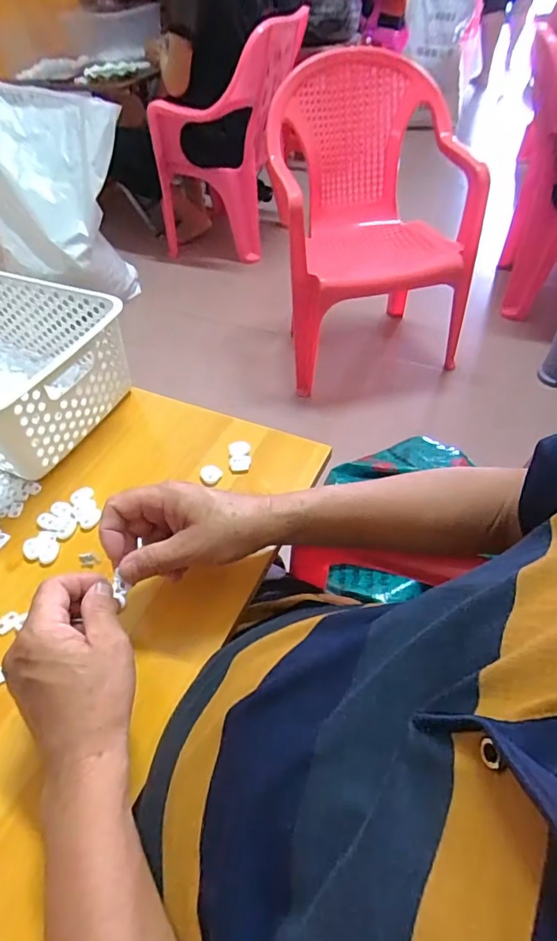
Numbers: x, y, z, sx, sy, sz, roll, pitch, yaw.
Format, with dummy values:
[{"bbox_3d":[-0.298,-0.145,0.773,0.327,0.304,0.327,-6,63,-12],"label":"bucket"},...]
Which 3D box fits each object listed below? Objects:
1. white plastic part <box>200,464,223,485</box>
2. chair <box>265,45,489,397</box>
[{"bbox_3d":[-0.070,0.003,0.520,0.022,0.007,0.021,-15,50,-11],"label":"white plastic part"},{"bbox_3d":[0.230,-0.631,1.275,0.478,0.579,0.511,-3,49,-1],"label":"chair"}]

